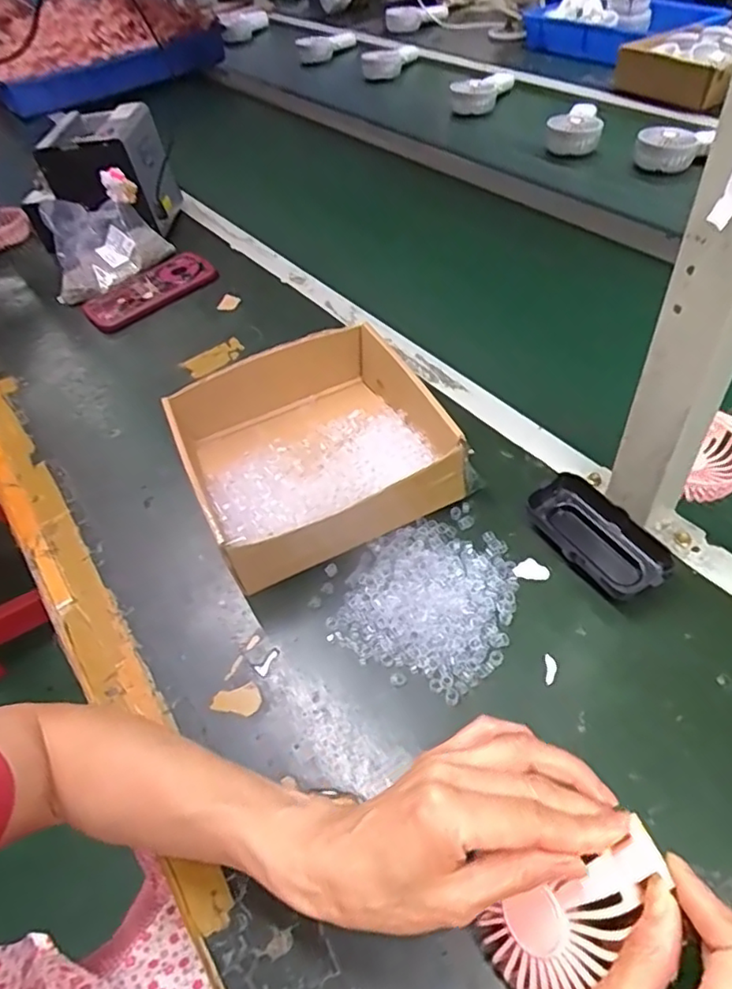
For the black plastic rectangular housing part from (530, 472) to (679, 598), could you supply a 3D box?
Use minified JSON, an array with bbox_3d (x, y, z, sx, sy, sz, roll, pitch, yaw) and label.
[{"bbox_3d":[0.173,0.033,0.461,0.056,0.028,0.106,-25,51,-14],"label":"black plastic rectangular housing part"}]

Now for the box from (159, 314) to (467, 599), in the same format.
[{"bbox_3d":[-0.045,-0.046,0.527,0.203,0.059,0.203,-23,50,-11],"label":"box"}]

